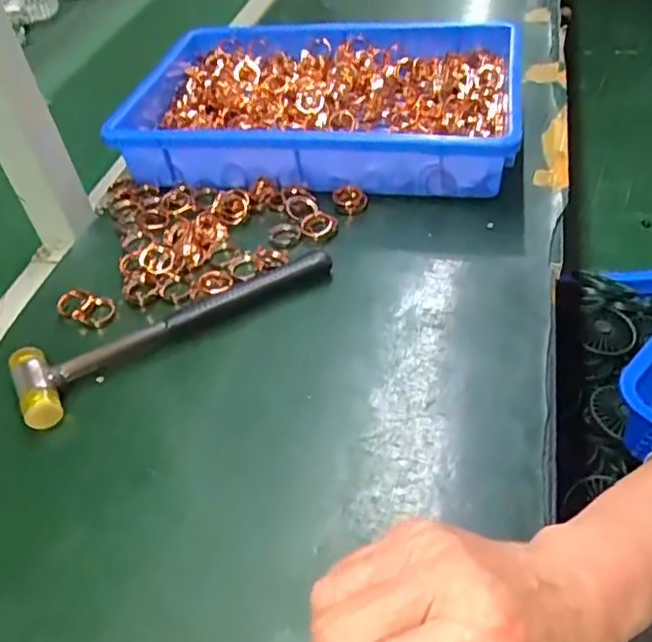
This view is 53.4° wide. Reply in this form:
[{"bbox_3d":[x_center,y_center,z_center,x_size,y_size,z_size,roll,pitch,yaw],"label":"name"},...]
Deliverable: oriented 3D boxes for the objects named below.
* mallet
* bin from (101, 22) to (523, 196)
[{"bbox_3d":[-0.107,0.000,0.474,0.234,0.022,0.060,-27,49,-18],"label":"mallet"},{"bbox_3d":[-0.006,-0.209,0.634,0.359,0.070,0.221,5,47,12],"label":"bin"}]

